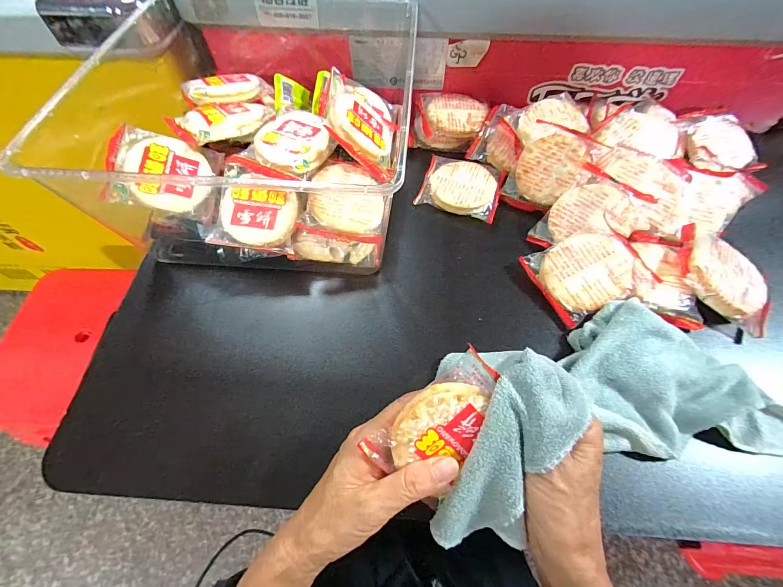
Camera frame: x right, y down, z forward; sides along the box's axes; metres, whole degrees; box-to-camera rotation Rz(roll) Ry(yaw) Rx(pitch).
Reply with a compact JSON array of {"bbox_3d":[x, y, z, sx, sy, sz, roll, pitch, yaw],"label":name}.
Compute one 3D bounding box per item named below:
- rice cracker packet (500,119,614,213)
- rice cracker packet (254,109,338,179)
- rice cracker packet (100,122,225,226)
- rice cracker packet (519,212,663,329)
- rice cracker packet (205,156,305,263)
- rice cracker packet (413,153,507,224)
[{"bbox_3d":[0.189,-0.144,0.404,0.084,0.023,0.102,28,100,20],"label":"rice cracker packet"},{"bbox_3d":[-0.104,-0.159,0.369,0.074,0.020,0.087,22,63,11],"label":"rice cracker packet"},{"bbox_3d":[-0.226,-0.122,0.347,0.096,0.014,0.079,11,76,-25],"label":"rice cracker packet"},{"bbox_3d":[0.198,-0.024,0.352,0.096,0.017,0.083,-32,73,7],"label":"rice cracker packet"},{"bbox_3d":[-0.136,-0.091,0.350,0.084,0.022,0.095,7,83,-1],"label":"rice cracker packet"},{"bbox_3d":[0.086,-0.134,0.429,0.095,0.016,0.086,15,62,7],"label":"rice cracker packet"}]

